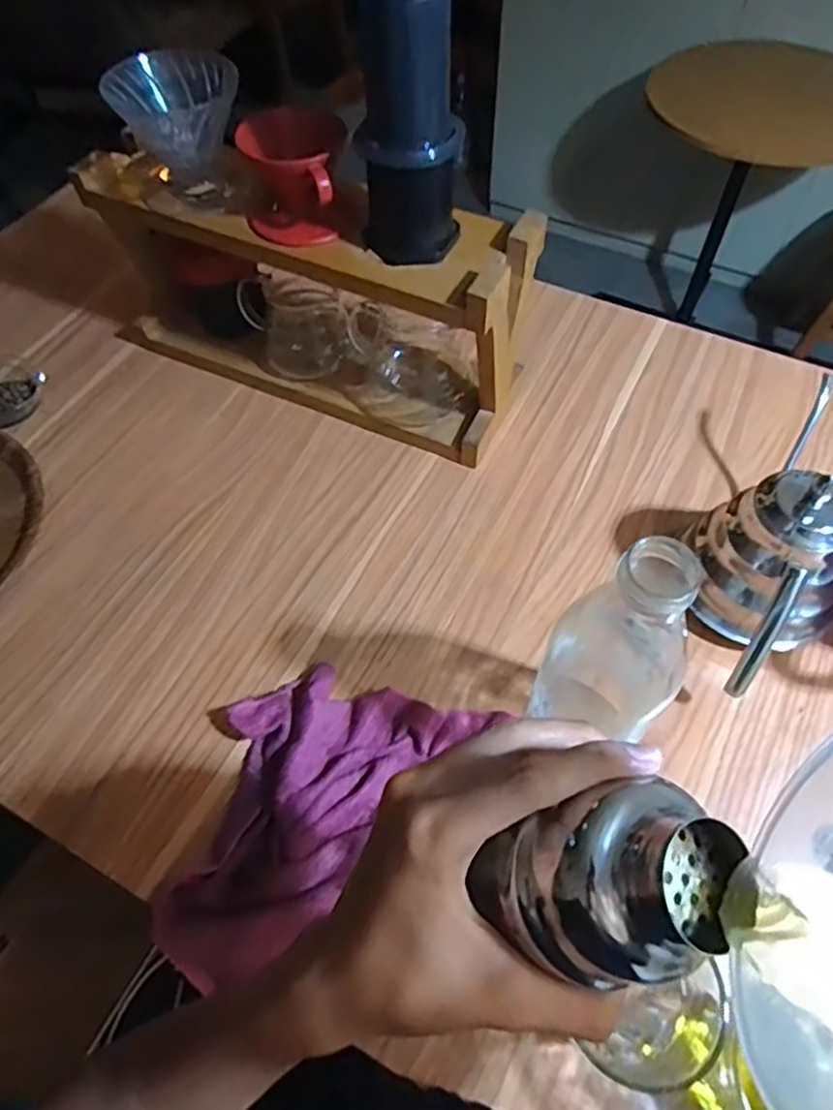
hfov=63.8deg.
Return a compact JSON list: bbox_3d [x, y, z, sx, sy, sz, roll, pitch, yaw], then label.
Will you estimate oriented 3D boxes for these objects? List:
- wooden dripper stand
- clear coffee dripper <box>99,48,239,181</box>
[{"bbox_3d":[-0.111,-0.258,0.690,0.441,0.218,0.117,19,62,12],"label":"wooden dripper stand"},{"bbox_3d":[-0.208,-0.394,0.604,0.089,0.079,0.103,32,65,19],"label":"clear coffee dripper"}]

